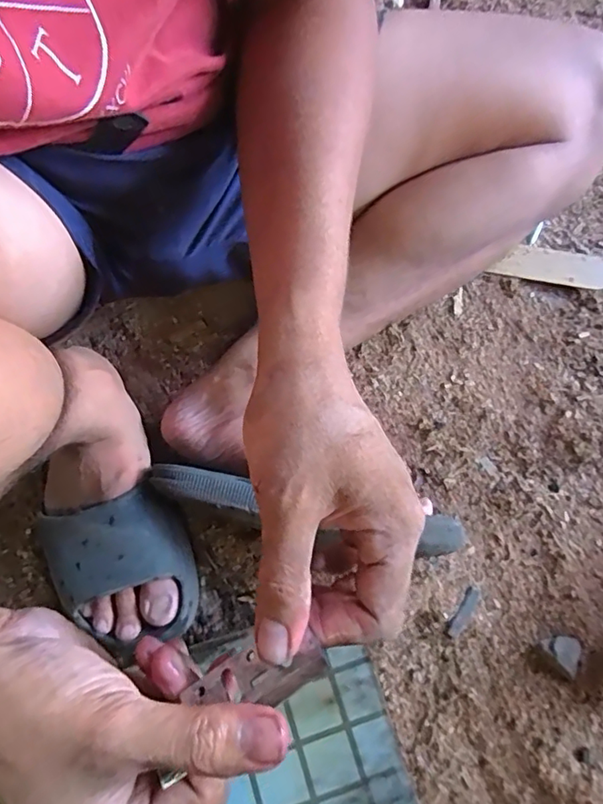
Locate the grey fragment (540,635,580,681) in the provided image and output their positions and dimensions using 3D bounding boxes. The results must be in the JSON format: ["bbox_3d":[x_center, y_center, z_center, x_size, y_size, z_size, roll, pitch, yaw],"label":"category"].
[{"bbox_3d":[0.230,0.215,0.456,0.028,0.016,0.033,-41,78,-10],"label":"grey fragment"}]

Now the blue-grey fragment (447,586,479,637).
[{"bbox_3d":[0.147,0.189,0.477,0.012,0.005,0.048,36,63,9],"label":"blue-grey fragment"}]

